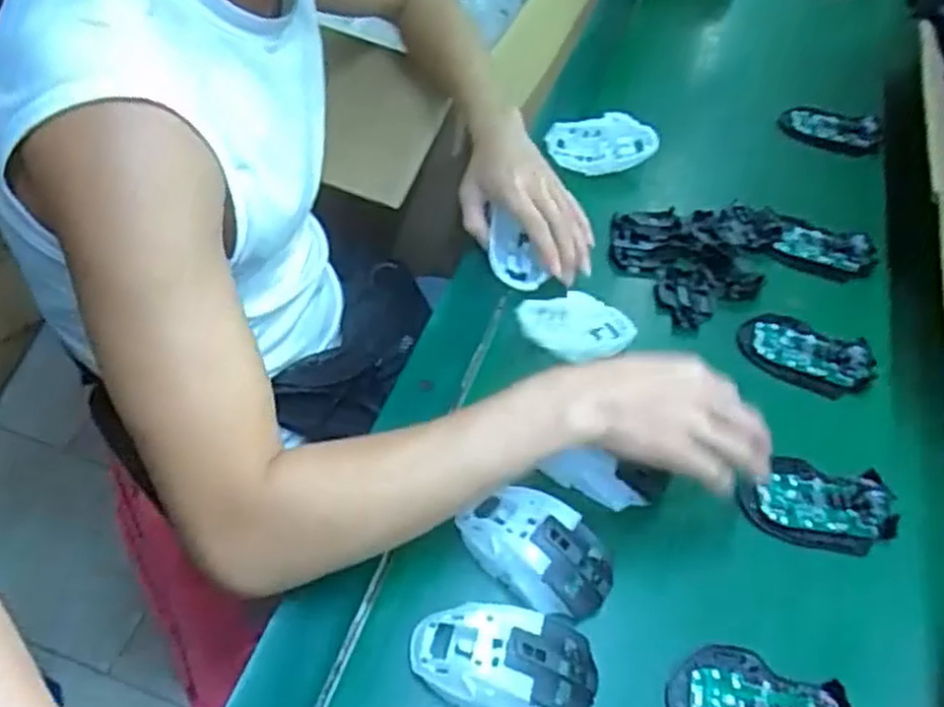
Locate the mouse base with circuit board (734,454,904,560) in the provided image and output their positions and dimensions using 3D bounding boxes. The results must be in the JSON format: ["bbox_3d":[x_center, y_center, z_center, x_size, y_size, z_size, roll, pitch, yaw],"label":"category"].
[{"bbox_3d":[0.264,0.113,0.602,0.119,0.017,0.070,12,51,4],"label":"mouse base with circuit board"}]

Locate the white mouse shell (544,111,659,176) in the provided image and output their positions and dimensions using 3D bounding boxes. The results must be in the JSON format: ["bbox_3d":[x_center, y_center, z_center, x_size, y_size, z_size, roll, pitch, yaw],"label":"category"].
[{"bbox_3d":[0.138,-0.221,0.829,0.117,0.023,0.062,-7,93,2],"label":"white mouse shell"}]

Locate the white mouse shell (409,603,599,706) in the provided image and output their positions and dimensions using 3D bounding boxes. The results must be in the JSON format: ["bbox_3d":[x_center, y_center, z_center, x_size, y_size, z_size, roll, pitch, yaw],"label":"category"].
[{"bbox_3d":[0.021,0.196,0.497,0.118,0.047,0.070,14,51,-1],"label":"white mouse shell"}]

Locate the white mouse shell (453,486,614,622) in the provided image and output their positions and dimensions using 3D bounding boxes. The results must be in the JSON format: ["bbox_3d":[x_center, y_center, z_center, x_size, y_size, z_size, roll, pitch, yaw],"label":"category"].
[{"bbox_3d":[0.043,0.135,0.546,0.116,0.040,0.066,34,53,14],"label":"white mouse shell"}]

